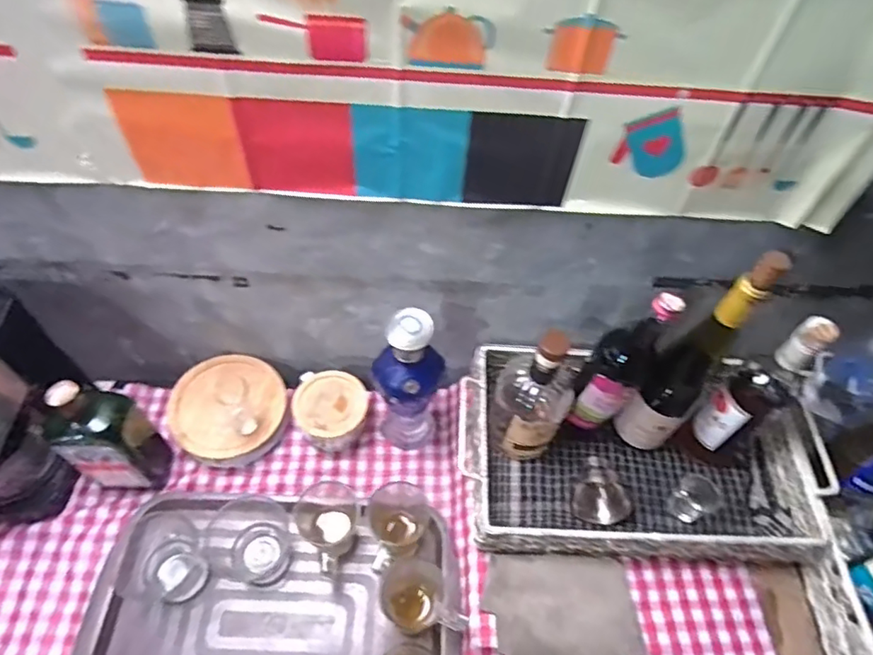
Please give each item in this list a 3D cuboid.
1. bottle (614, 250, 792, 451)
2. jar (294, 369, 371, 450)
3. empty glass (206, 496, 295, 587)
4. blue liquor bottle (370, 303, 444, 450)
[{"bbox_3d":[0.288,0.048,0.640,0.069,0.334,0.069,-24,59,-20],"label":"bottle"},{"bbox_3d":[-0.145,0.116,0.797,0.096,0.072,0.101,2,54,-3],"label":"jar"},{"bbox_3d":[-0.225,0.263,0.693,0.089,0.076,0.089,-37,65,-26],"label":"empty glass"},{"bbox_3d":[-0.036,0.077,0.721,0.070,0.268,0.068,1,58,-1],"label":"blue liquor bottle"}]

